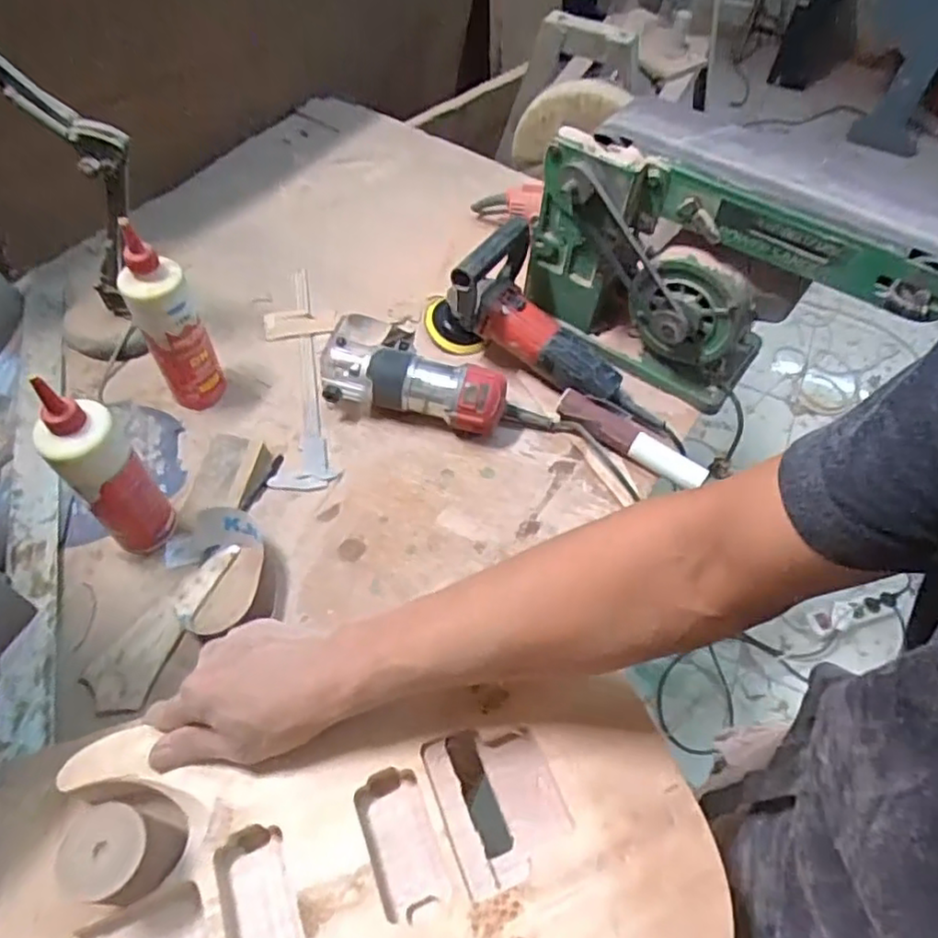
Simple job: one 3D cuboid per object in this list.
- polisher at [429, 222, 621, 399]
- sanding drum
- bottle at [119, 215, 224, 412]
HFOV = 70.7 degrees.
[{"bbox_3d":[0.072,-0.193,0.814,0.271,0.160,0.104,21,56,10],"label":"polisher"},{"bbox_3d":[-0.204,0.229,0.393,0.044,0.077,0.046,2,55,-3],"label":"sanding drum"},{"bbox_3d":[-0.325,-0.157,0.724,0.063,0.231,0.055,-27,61,-21],"label":"bottle"}]

